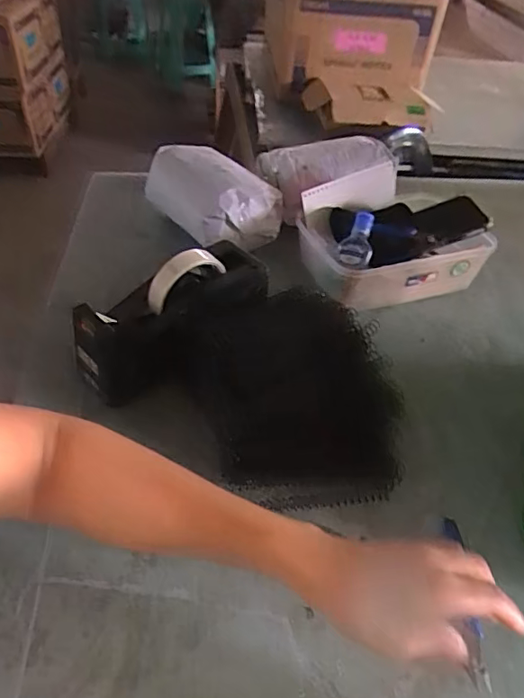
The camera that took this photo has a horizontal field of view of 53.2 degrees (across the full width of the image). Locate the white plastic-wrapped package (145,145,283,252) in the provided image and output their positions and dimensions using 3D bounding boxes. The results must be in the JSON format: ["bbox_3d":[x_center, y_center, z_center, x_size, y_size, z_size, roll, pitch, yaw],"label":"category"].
[{"bbox_3d":[-0.073,-0.220,0.735,0.118,0.072,0.203,-24,51,-28],"label":"white plastic-wrapped package"}]

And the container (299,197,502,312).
[{"bbox_3d":[0.174,-0.138,0.697,0.238,0.074,0.152,-11,46,-17],"label":"container"}]

